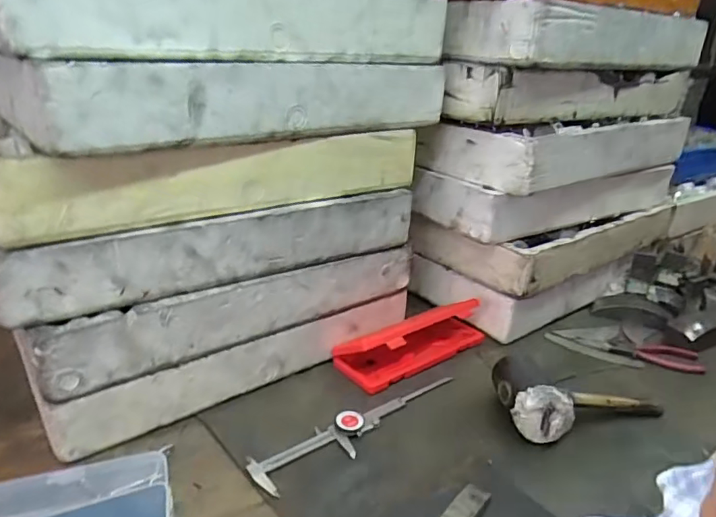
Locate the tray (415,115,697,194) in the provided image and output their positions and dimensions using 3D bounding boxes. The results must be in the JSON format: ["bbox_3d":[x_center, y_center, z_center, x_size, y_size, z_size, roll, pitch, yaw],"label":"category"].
[{"bbox_3d":[0.402,-0.220,0.979,0.555,0.085,0.218,-14,28,-34],"label":"tray"}]

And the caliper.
[{"bbox_3d":[0.014,0.216,0.676,0.321,0.015,0.058,-14,28,-34],"label":"caliper"}]

